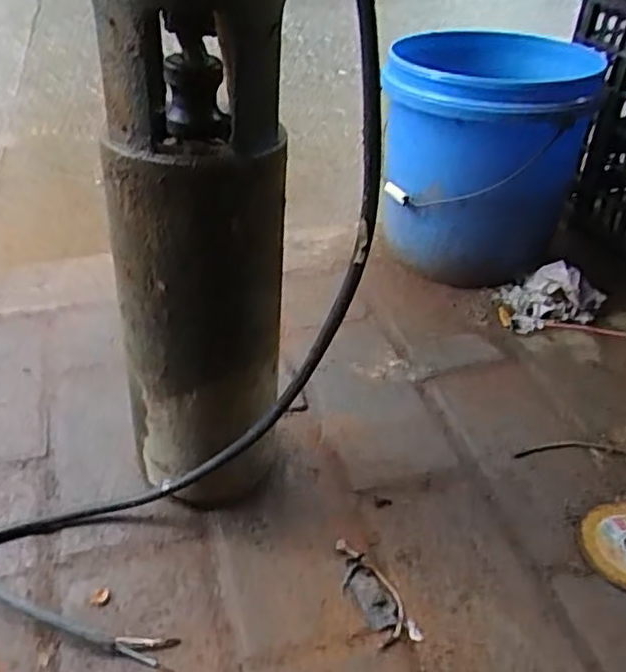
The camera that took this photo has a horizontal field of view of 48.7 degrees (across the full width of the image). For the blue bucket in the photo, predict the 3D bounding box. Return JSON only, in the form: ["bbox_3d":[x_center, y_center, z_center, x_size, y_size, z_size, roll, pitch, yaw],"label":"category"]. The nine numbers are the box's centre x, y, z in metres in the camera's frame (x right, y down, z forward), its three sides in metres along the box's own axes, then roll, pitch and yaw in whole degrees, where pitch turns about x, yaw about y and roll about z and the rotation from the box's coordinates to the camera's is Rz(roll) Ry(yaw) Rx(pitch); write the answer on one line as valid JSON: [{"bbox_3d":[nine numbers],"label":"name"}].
[{"bbox_3d":[0.214,-0.229,0.906,0.230,0.259,0.236,11,37,13],"label":"blue bucket"}]

